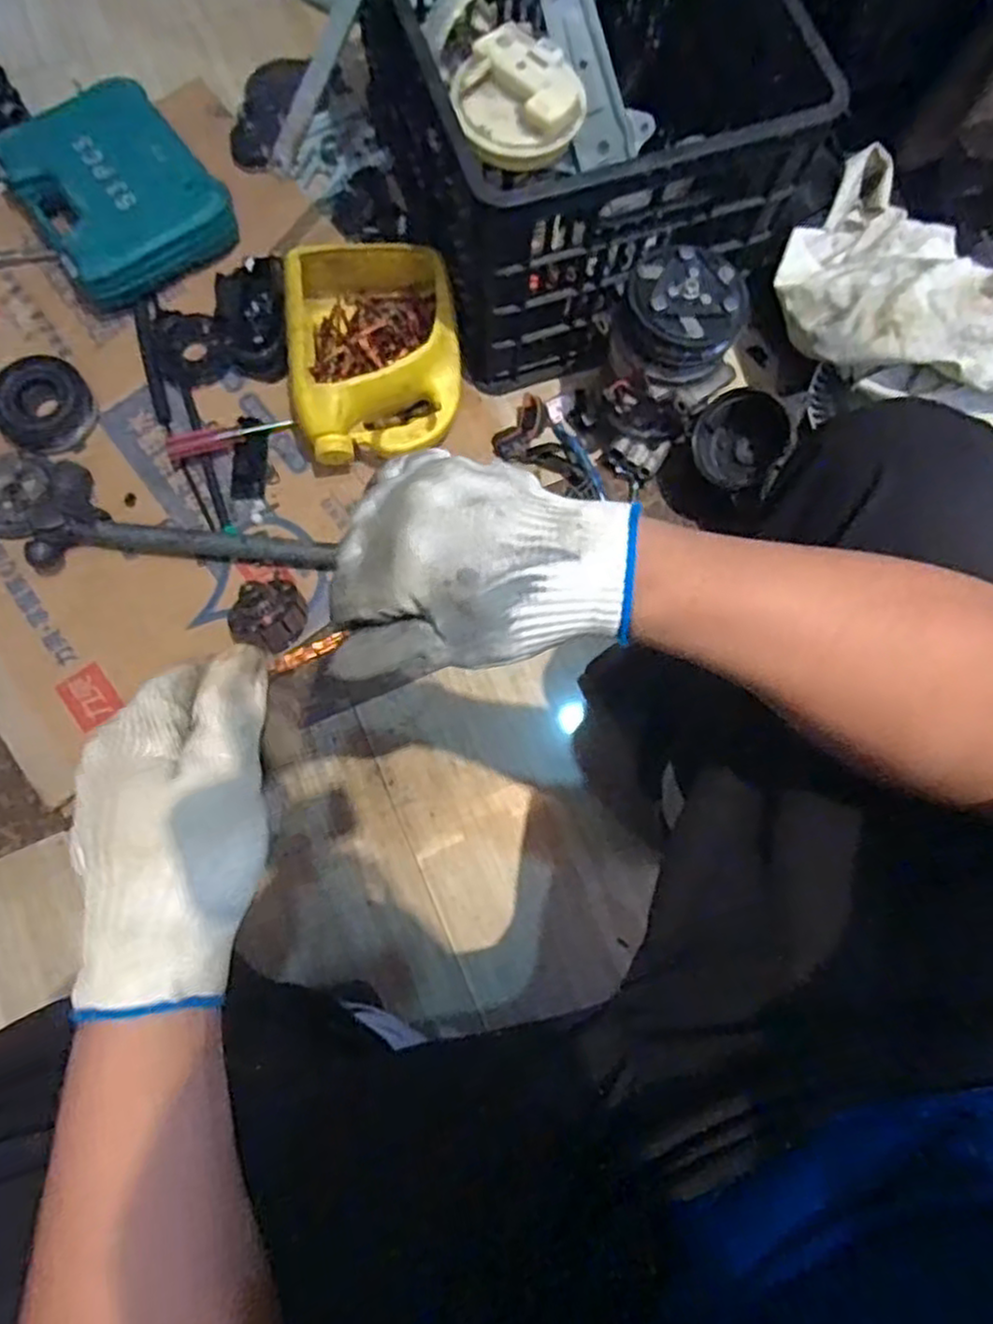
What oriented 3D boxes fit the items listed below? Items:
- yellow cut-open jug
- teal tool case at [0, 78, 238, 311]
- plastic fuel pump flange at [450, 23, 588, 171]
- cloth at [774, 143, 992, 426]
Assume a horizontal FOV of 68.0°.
[{"bbox_3d":[-0.130,-0.330,0.806,0.176,0.110,0.227,-3,77,-2],"label":"yellow cut-open jug"},{"bbox_3d":[-0.449,-0.556,0.881,0.201,0.079,0.230,-34,78,-7],"label":"teal tool case"},{"bbox_3d":[0.020,-0.503,0.659,0.115,0.042,0.108,-15,78,-5],"label":"plastic fuel pump flange"},{"bbox_3d":[0.493,-0.337,0.719,0.432,0.142,0.268,42,79,7],"label":"cloth"}]

